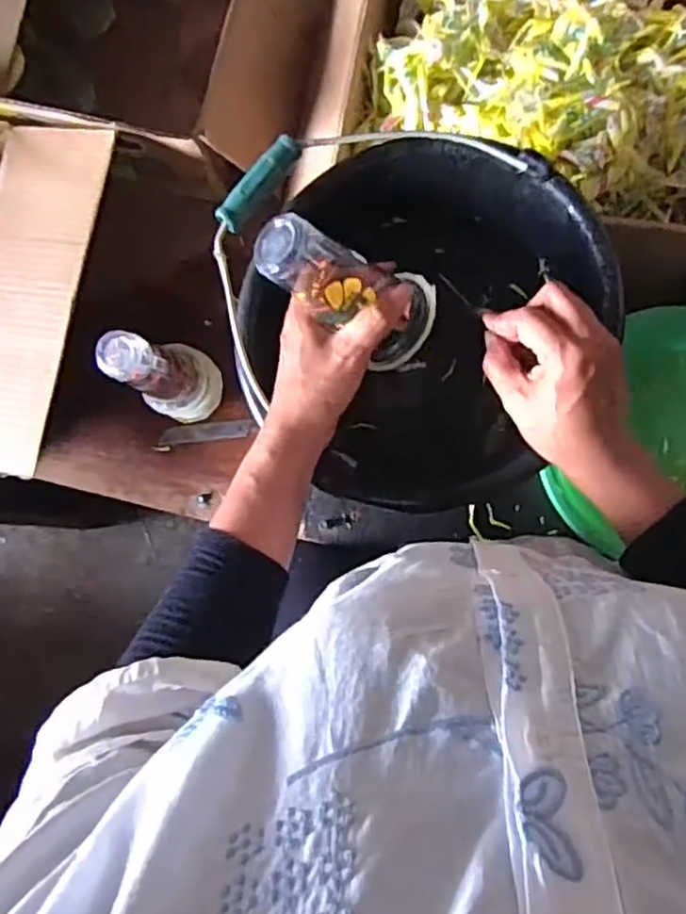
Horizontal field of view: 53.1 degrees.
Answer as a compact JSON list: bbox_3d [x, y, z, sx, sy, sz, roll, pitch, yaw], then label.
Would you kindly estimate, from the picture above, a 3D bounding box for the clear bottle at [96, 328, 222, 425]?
[{"bbox_3d":[-0.169,-0.080,0.656,0.059,0.153,0.074,28,88,9],"label":"clear bottle"}]

